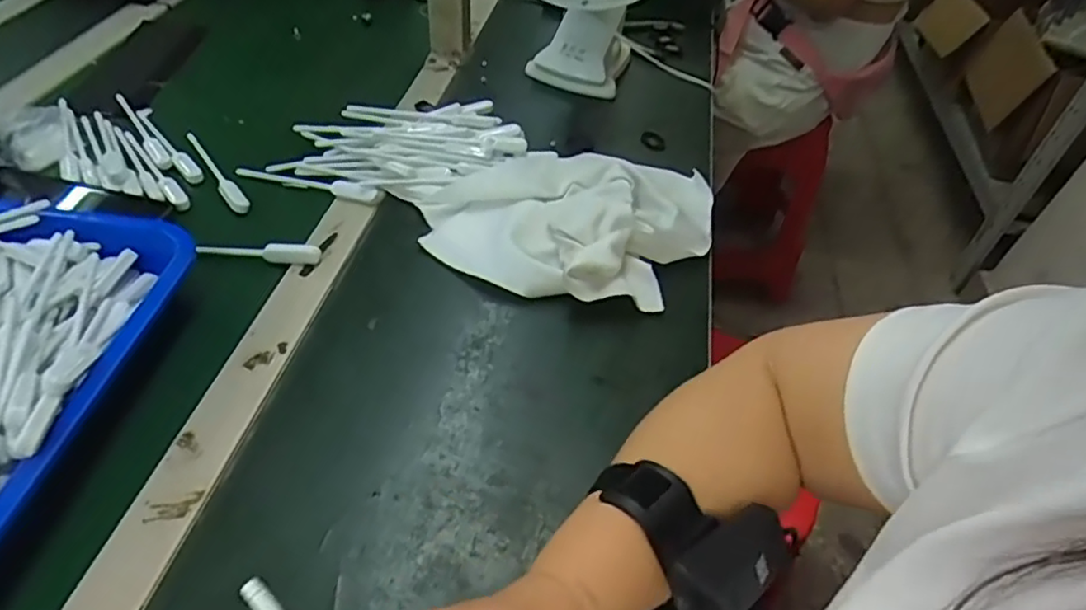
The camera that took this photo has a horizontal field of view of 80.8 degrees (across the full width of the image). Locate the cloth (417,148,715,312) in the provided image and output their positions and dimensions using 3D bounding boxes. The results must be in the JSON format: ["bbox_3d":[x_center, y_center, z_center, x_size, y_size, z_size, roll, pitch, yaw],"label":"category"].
[{"bbox_3d":[0.024,-0.082,0.553,0.237,0.046,0.198,13,47,7],"label":"cloth"}]

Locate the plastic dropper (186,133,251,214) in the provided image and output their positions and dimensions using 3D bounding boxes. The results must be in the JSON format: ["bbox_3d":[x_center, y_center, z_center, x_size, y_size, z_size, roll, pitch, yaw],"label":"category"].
[{"bbox_3d":[-0.302,-0.124,0.588,0.016,0.007,0.140,-28,55,-28],"label":"plastic dropper"}]

